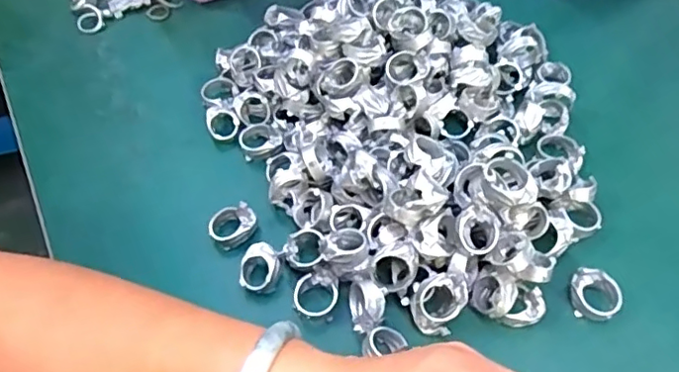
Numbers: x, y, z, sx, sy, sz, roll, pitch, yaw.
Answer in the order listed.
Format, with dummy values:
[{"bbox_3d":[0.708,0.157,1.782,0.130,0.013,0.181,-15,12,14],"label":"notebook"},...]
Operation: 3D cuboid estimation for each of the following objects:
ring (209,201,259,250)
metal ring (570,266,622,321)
[{"bbox_3d":[-0.066,0.024,0.356,0.029,0.018,0.021,-21,55,-13],"label":"ring"},{"bbox_3d":[0.143,0.061,0.320,0.024,0.013,0.027,0,53,3],"label":"metal ring"}]

